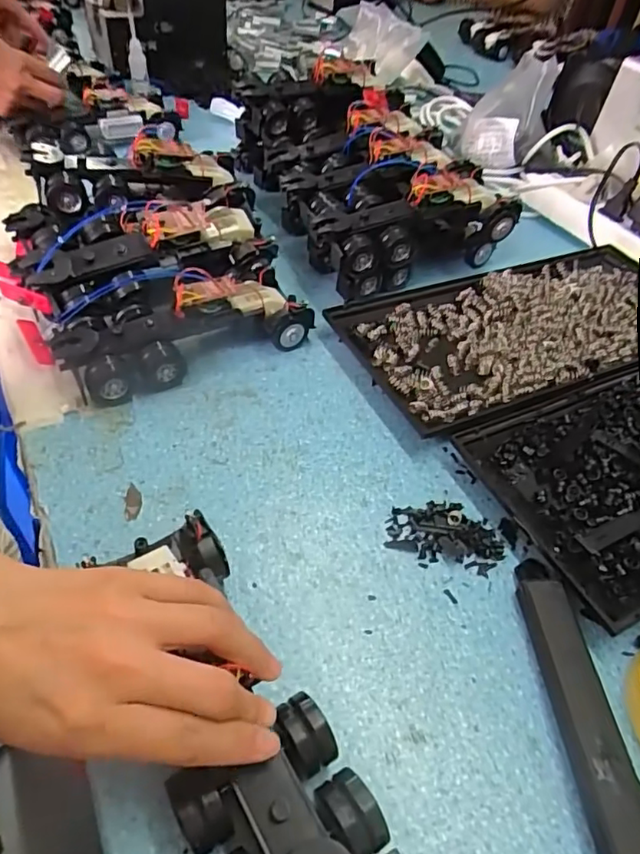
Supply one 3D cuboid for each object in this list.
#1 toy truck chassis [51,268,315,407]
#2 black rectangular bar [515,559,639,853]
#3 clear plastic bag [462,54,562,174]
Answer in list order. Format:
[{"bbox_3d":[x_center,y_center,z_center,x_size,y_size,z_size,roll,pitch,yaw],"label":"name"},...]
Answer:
[{"bbox_3d":[-0.105,-0.083,0.433,0.182,0.056,0.076,-22,55,-23],"label":"toy truck chassis"},{"bbox_3d":[0.132,0.137,0.294,0.030,0.020,0.152,1,49,-5],"label":"black rectangular bar"},{"bbox_3d":[0.238,-0.387,0.702,0.086,0.131,0.034,37,31,12],"label":"clear plastic bag"}]

